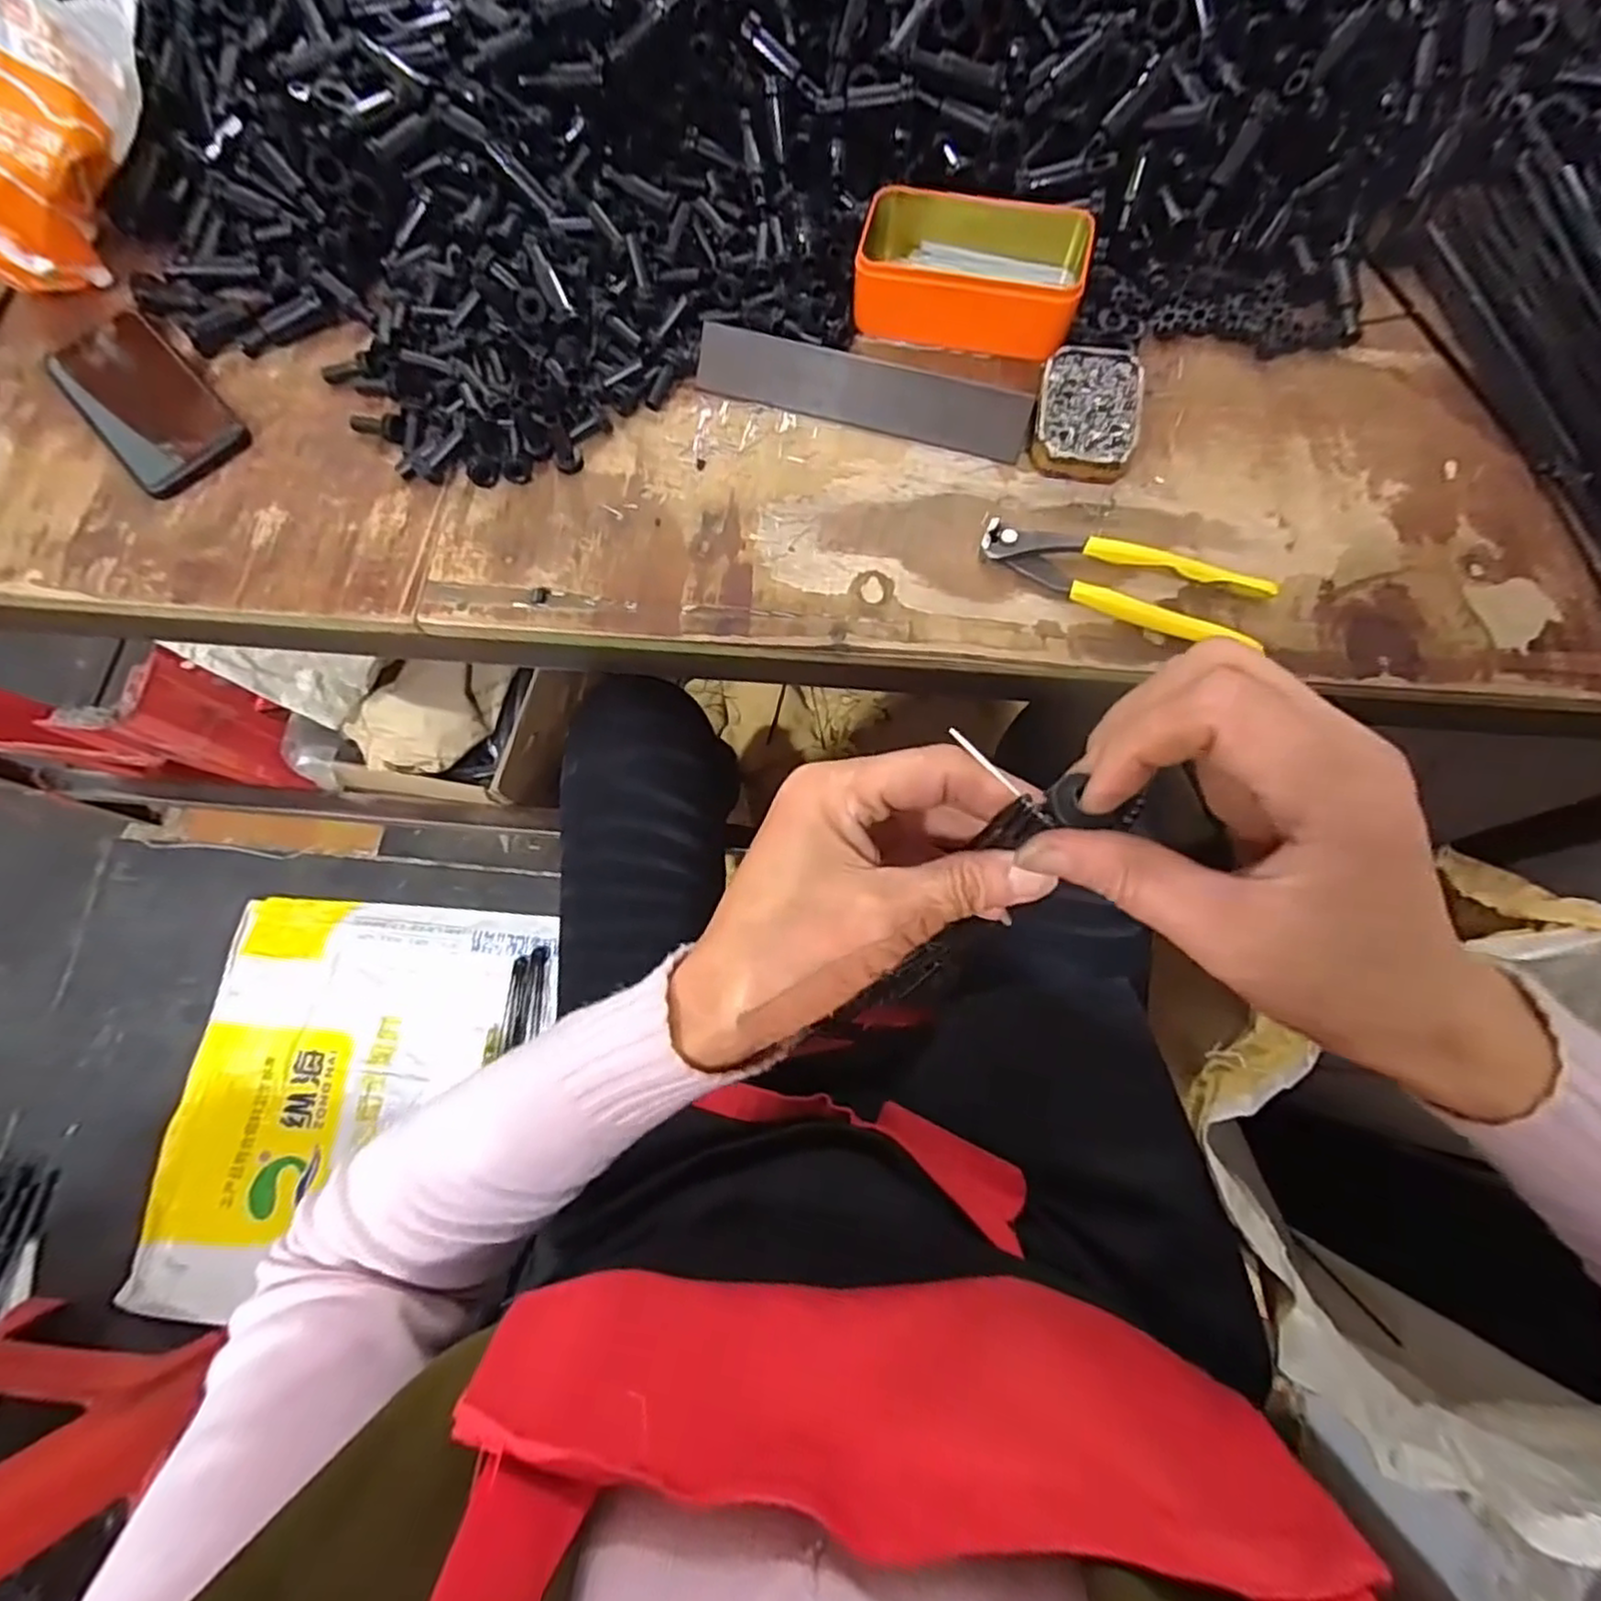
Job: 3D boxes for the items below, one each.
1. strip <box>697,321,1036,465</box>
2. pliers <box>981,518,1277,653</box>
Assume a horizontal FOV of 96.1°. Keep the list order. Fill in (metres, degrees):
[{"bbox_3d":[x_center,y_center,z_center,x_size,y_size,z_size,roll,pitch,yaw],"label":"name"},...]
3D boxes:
[{"bbox_3d":[0.038,-0.265,0.466,0.216,0.008,0.039,17,118,6],"label":"strip"},{"bbox_3d":[0.186,-0.128,0.423,0.162,0.013,0.047,20,74,7],"label":"pliers"}]

